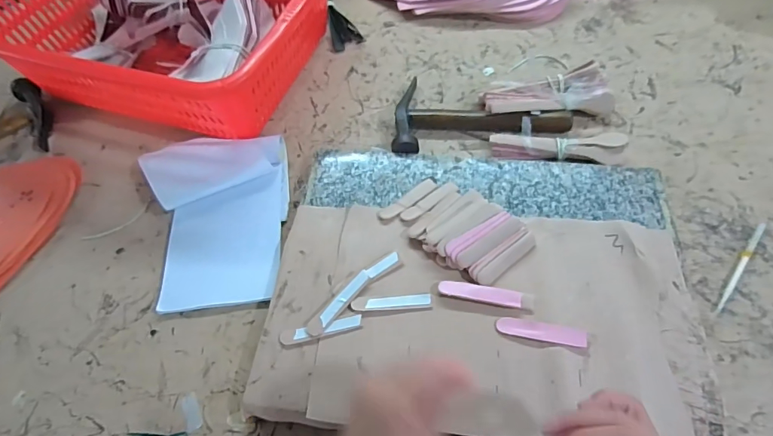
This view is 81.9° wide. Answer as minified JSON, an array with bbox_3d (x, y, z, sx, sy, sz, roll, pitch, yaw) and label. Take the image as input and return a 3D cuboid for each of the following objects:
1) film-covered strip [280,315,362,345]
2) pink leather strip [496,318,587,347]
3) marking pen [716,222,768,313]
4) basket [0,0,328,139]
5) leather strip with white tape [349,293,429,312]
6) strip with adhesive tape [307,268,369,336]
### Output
[{"bbox_3d":[-0.062,0.106,0.423,0.077,0.004,0.015,-12,58,-3],"label":"film-covered strip"},{"bbox_3d":[0.142,0.104,0.408,0.078,0.004,0.016,8,59,9],"label":"pink leather strip"},{"bbox_3d":[0.364,0.048,0.456,0.010,0.006,0.127,36,67,24],"label":"marking pen"},{"bbox_3d":[-0.294,-0.277,0.634,0.421,0.145,0.336,11,59,11],"label":"basket"},{"bbox_3d":[0.005,0.082,0.432,0.076,0.004,0.015,-4,58,2],"label":"leather strip with white tape"},{"bbox_3d":[-0.045,0.084,0.435,0.014,0.008,0.080,38,67,24],"label":"strip with adhesive tape"}]

